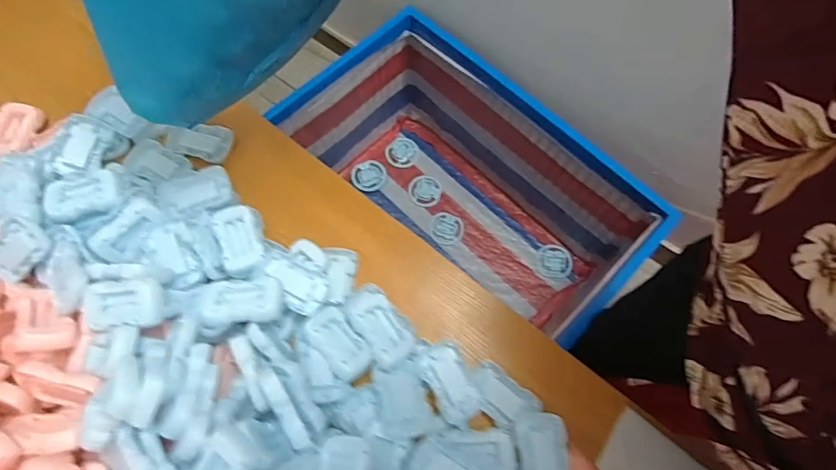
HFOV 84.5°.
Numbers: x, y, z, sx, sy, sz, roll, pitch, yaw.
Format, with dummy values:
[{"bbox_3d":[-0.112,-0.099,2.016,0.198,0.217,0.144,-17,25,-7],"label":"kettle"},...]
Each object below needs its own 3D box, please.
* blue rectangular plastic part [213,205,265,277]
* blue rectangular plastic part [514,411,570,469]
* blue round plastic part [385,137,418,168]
[{"bbox_3d":[-0.226,0.006,0.586,0.054,0.022,0.094,-18,70,-7],"label":"blue rectangular plastic part"},{"bbox_3d":[0.136,0.244,0.504,0.057,0.010,0.091,-3,69,-1],"label":"blue rectangular plastic part"},{"bbox_3d":[-0.054,-0.269,1.493,0.102,0.014,0.103,0,69,0],"label":"blue round plastic part"}]

